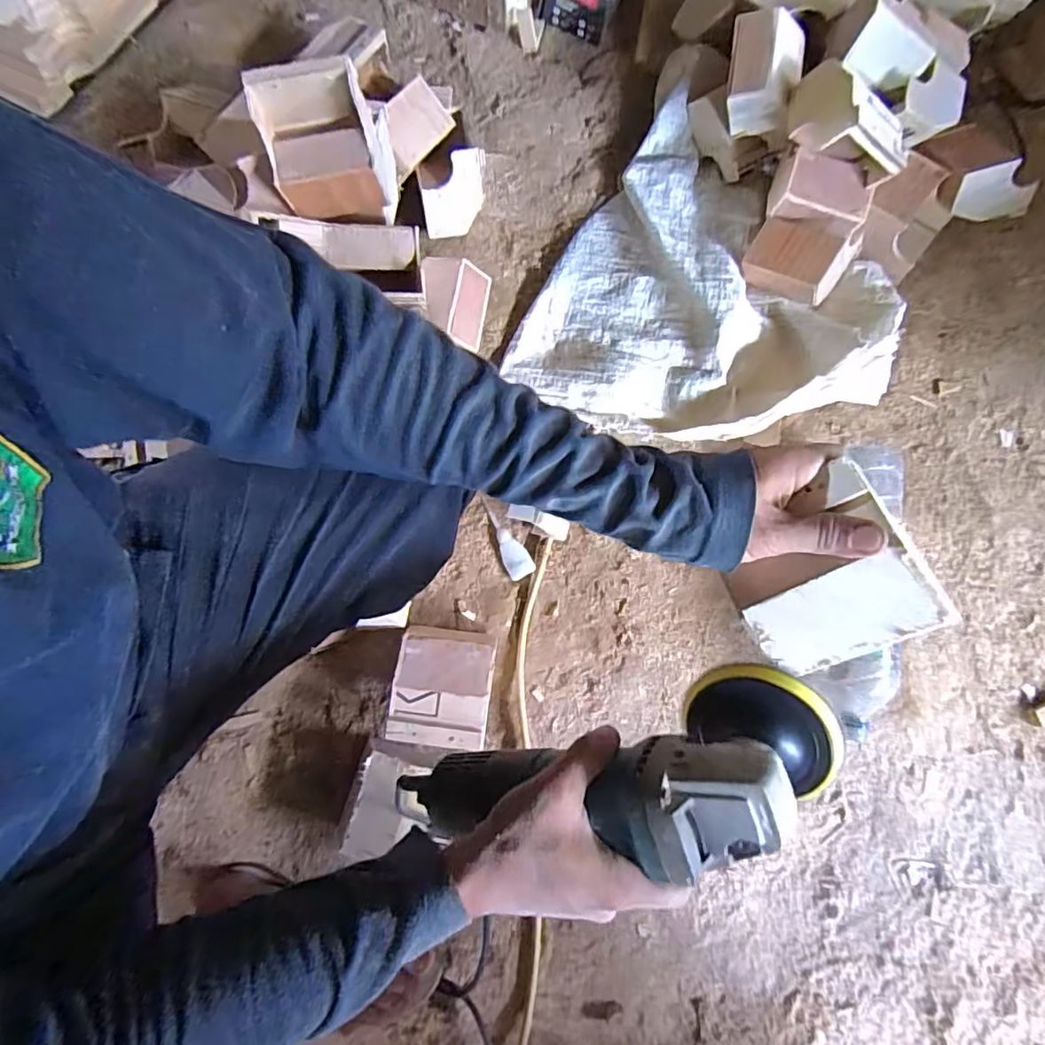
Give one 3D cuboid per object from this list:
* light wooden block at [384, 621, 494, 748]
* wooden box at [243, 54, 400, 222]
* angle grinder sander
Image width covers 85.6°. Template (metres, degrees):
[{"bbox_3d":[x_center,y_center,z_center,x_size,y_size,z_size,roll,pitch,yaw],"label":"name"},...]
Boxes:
[{"bbox_3d":[-0.083,0.176,0.613,0.099,0.070,0.116,7,77,0],"label":"light wooden block"},{"bbox_3d":[-0.195,-0.376,0.568,0.115,0.135,0.078,-10,78,-4],"label":"wooden box"},{"bbox_3d":[0.040,0.162,0.361,0.294,0.103,0.094,-16,76,21],"label":"angle grinder sander"}]

